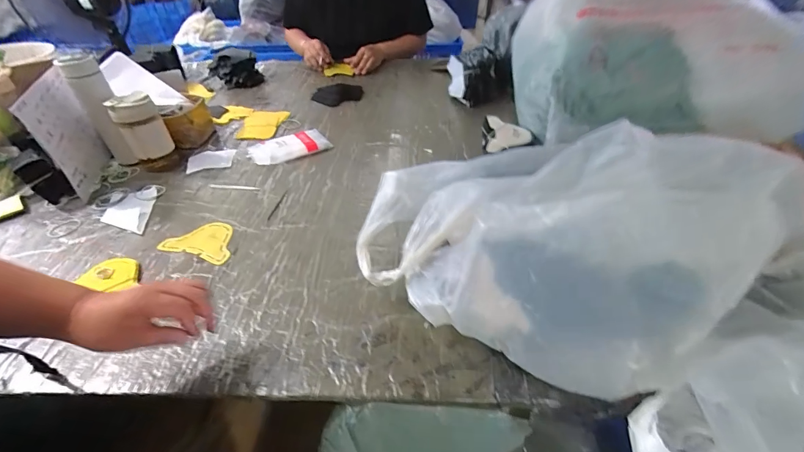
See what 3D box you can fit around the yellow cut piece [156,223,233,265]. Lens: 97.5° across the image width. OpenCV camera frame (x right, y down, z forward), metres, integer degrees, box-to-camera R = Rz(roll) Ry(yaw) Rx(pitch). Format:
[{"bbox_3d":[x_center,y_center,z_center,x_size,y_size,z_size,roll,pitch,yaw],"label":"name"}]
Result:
[{"bbox_3d":[-0.347,0.025,0.624,0.132,0.008,0.083,13,42,13],"label":"yellow cut piece"}]

